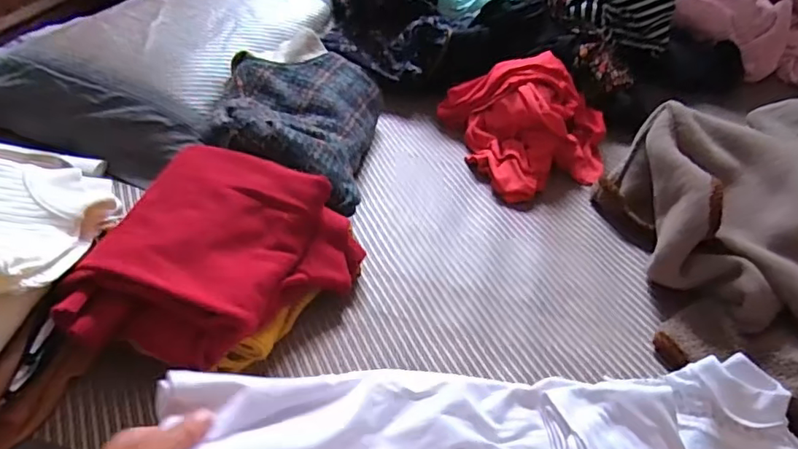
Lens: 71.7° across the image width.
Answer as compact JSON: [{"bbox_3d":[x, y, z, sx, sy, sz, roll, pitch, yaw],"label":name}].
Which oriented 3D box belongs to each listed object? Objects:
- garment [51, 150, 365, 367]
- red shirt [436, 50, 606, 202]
[{"bbox_3d":[-0.175,0.030,0.566,0.250,0.113,0.210,6,42,1],"label":"garment"},{"bbox_3d":[0.209,-0.164,0.867,0.211,0.126,0.233,-12,45,-18],"label":"red shirt"}]

